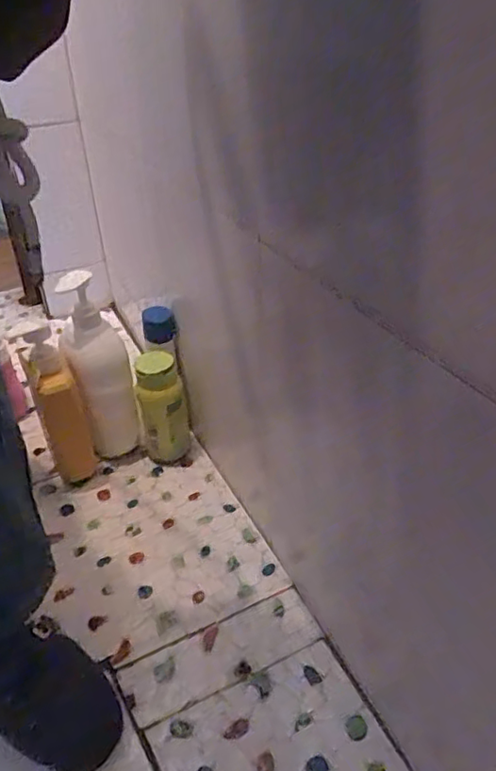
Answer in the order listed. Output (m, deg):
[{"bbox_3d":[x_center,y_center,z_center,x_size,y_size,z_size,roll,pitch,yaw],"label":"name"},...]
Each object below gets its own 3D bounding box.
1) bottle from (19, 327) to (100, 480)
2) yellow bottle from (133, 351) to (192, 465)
[{"bbox_3d":[-0.230,0.034,0.728,0.054,0.213,0.058,-16,36,-20],"label":"bottle"},{"bbox_3d":[-0.110,0.035,0.774,0.064,0.159,0.061,-7,36,-8],"label":"yellow bottle"}]

